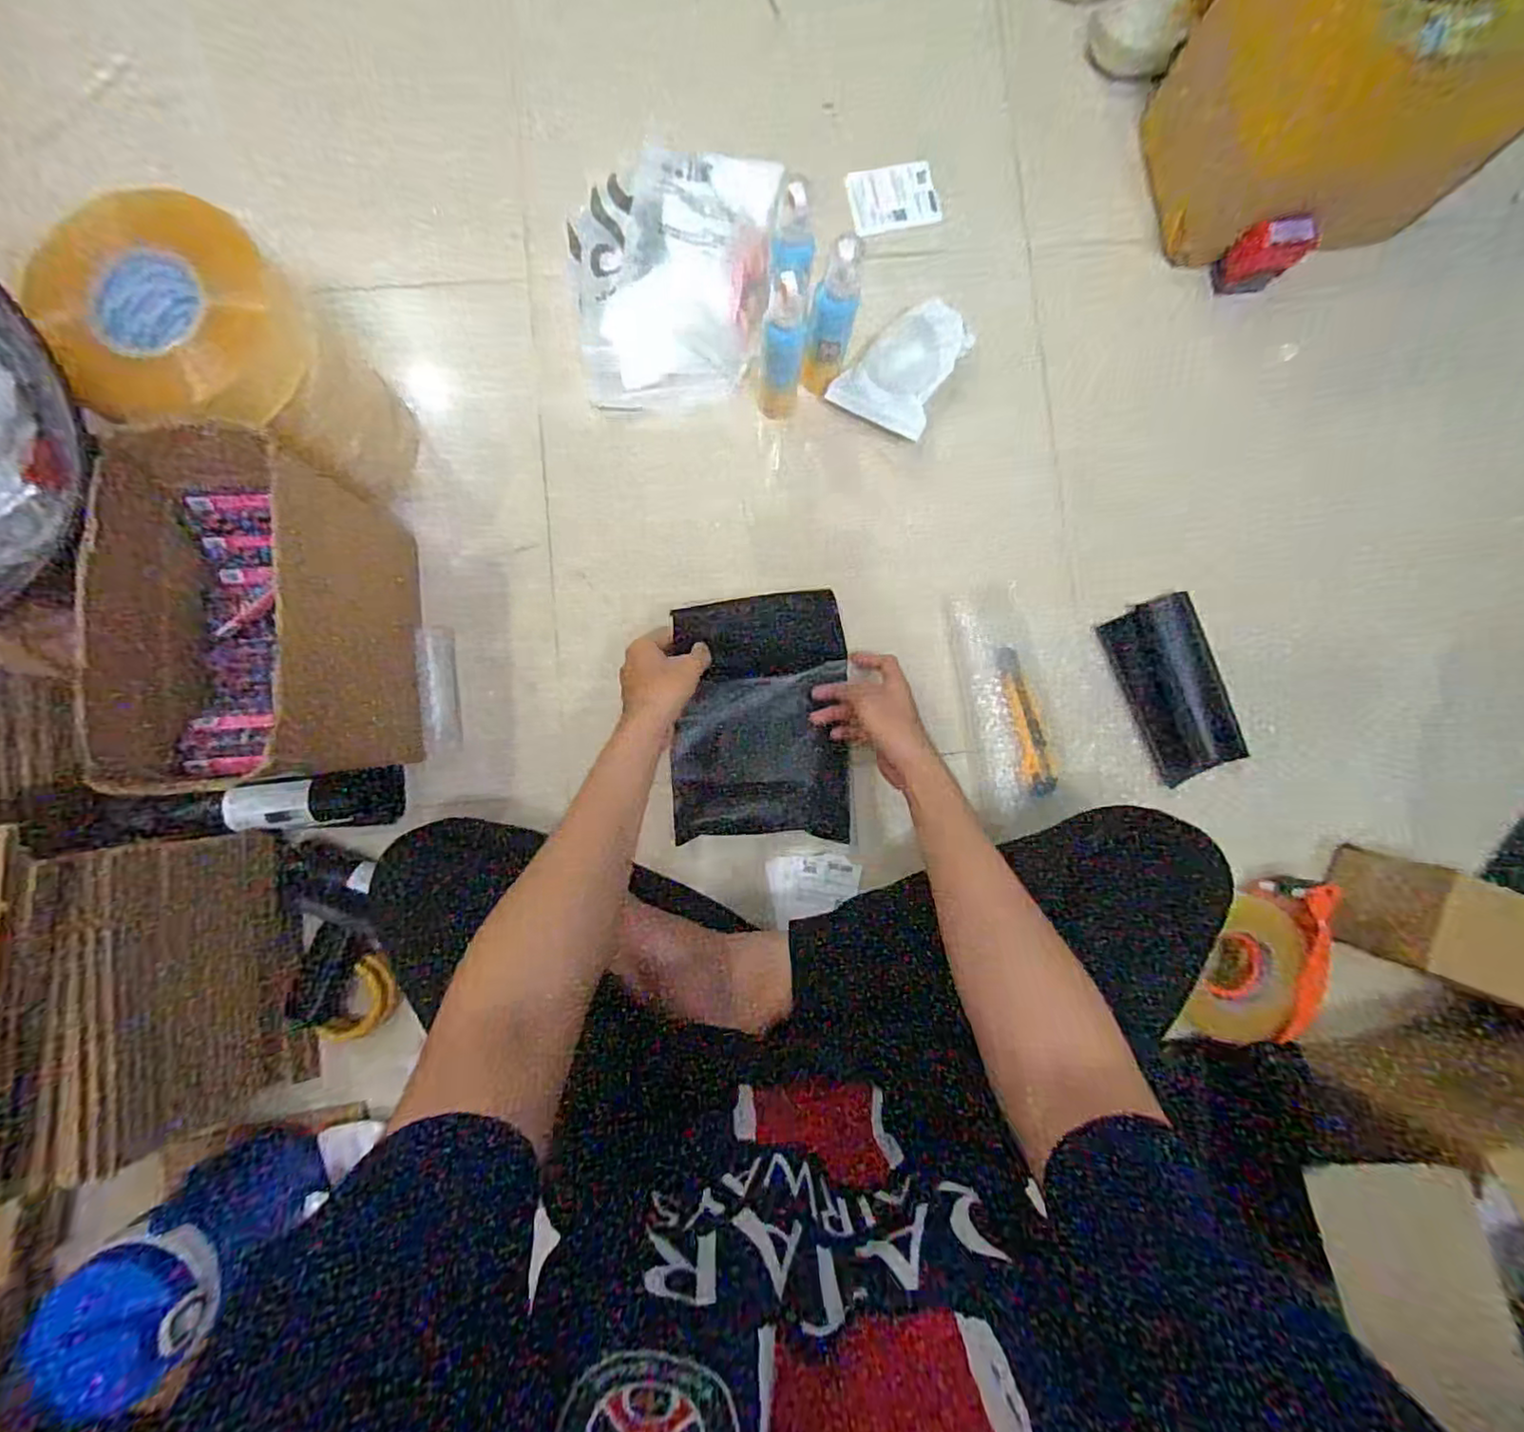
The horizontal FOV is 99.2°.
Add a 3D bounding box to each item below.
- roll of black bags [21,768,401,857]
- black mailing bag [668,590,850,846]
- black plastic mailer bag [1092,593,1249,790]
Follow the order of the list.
[{"bbox_3d":[-0.473,0.085,0.593,0.045,0.271,0.057,-8,86,34],"label":"roll of black bags"},{"bbox_3d":[-0.001,0.001,0.699,0.190,0.043,0.256,-3,86,-3],"label":"black mailing bag"},{"bbox_3d":[0.461,-0.031,0.731,0.096,0.033,0.200,-18,87,-4],"label":"black plastic mailer bag"}]

